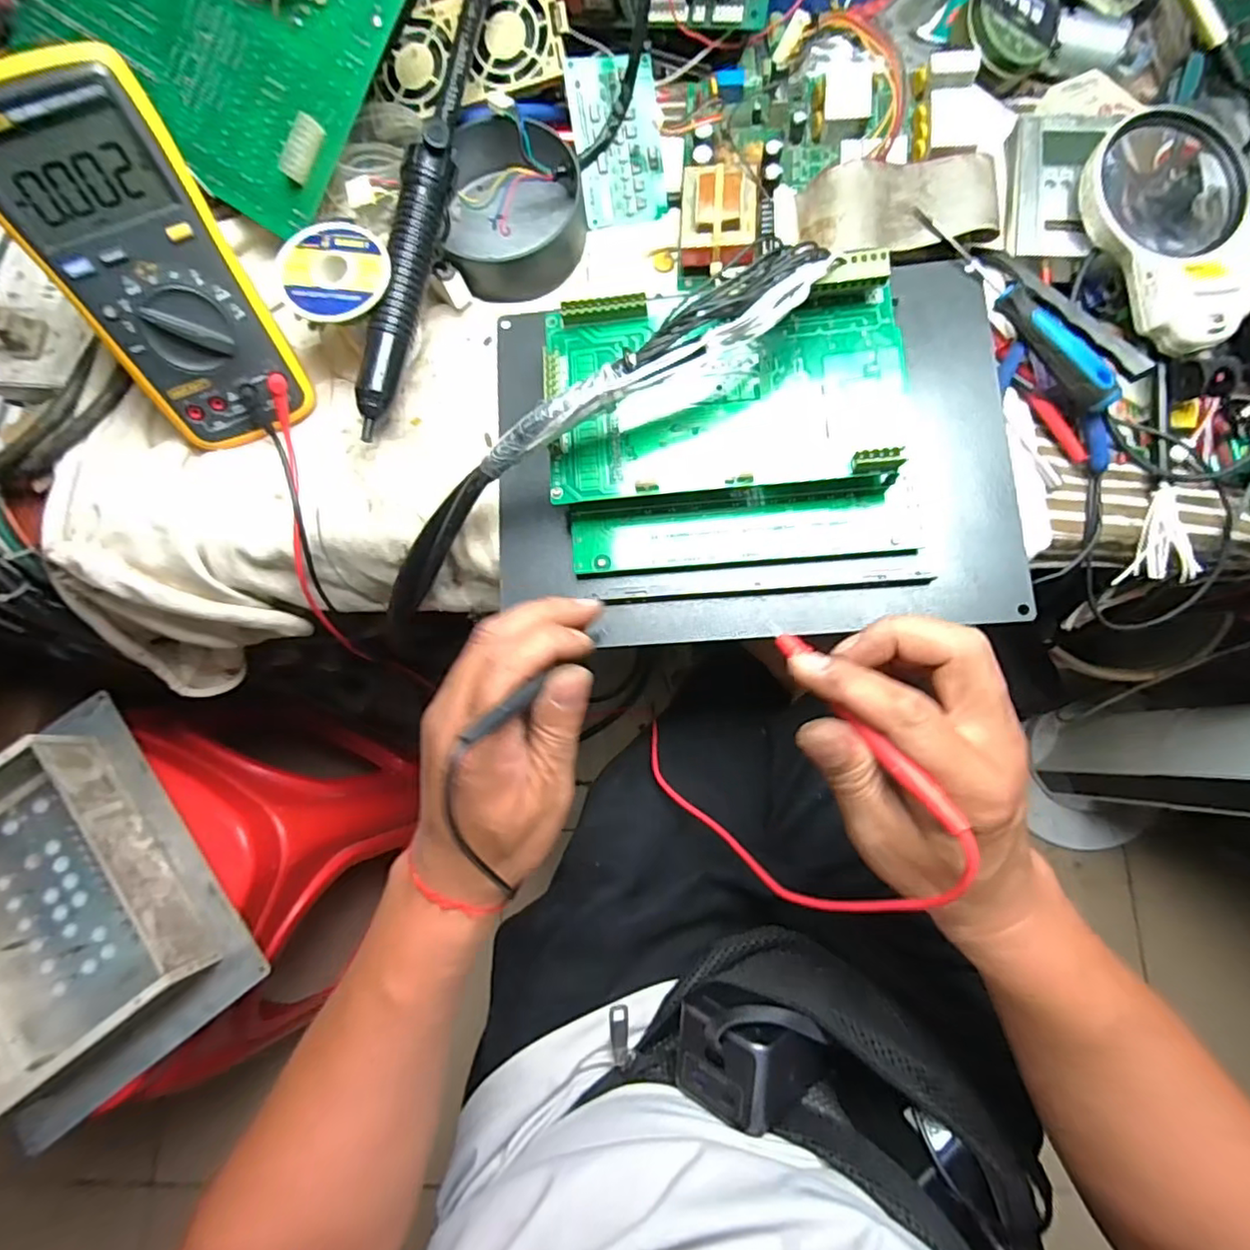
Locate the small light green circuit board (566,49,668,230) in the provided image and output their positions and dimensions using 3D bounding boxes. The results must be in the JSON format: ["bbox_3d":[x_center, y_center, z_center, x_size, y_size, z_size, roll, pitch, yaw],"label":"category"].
[{"bbox_3d":[-0.004,-0.325,0.409,0.059,0.013,0.093,-12,109,-8],"label":"small light green circuit board"}]

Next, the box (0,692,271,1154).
[{"bbox_3d":[-0.481,0.238,0.519,0.207,0.090,0.304,-35,80,-6],"label":"box"}]

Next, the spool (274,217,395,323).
[{"bbox_3d":[-0.170,-0.206,0.359,0.062,0.017,0.067,0,79,1],"label":"spool"}]

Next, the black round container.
[{"bbox_3d":[-0.074,-0.278,0.406,0.091,0.050,0.100,0,79,1],"label":"black round container"}]

